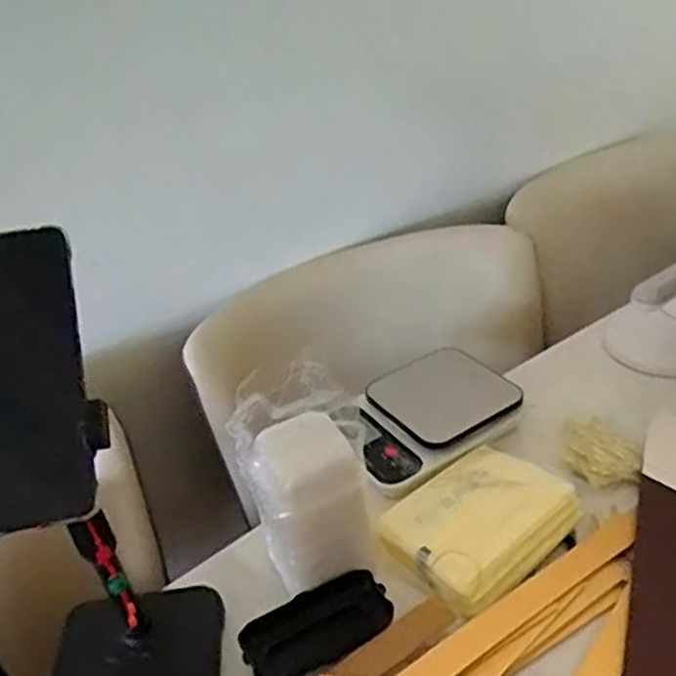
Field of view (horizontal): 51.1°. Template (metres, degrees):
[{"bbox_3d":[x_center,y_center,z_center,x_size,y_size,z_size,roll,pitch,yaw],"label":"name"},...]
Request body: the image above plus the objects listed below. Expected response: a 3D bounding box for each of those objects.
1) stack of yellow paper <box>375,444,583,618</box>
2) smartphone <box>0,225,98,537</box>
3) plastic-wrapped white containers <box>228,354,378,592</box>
[{"bbox_3d":[0.115,0.147,0.582,0.147,0.022,0.116,-32,43,-30],"label":"stack of yellow paper"},{"bbox_3d":[-0.176,0.021,0.378,0.080,0.014,0.159,-11,77,1],"label":"smartphone"},{"bbox_3d":[-0.025,0.106,0.527,0.085,0.176,0.065,-20,38,-17],"label":"plastic-wrapped white containers"}]

